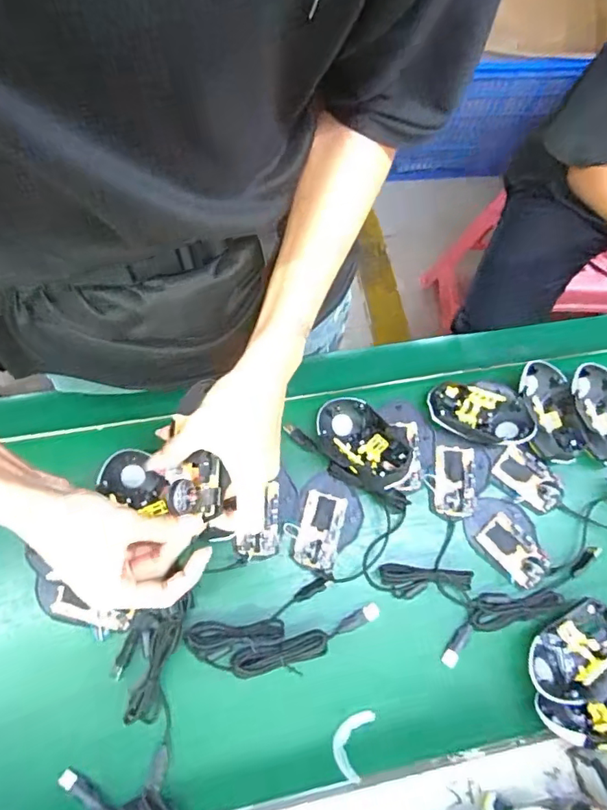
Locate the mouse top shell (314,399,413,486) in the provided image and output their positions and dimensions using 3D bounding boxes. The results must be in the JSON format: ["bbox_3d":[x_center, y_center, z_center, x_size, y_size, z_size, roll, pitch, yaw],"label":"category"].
[{"bbox_3d":[0.066,0.048,0.583,0.068,0.052,0.127,-34,78,-13],"label":"mouse top shell"}]

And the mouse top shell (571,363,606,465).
[{"bbox_3d":[0.360,0.010,0.612,0.066,0.029,0.119,-11,73,-7],"label":"mouse top shell"}]

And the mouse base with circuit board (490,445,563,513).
[{"bbox_3d":[0.263,0.085,0.603,0.087,0.026,0.051,37,74,8],"label":"mouse base with circuit board"}]

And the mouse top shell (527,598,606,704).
[{"bbox_3d":[0.282,0.262,0.533,0.111,0.037,0.074,-26,76,-11],"label":"mouse top shell"}]

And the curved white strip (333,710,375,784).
[{"bbox_3d":[0.047,0.337,0.509,0.034,0.010,0.063,19,72,2],"label":"curved white strip"}]

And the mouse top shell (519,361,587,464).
[{"bbox_3d":[0.294,0.008,0.604,0.066,0.024,0.119,-9,73,-7],"label":"mouse top shell"}]

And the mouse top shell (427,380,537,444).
[{"bbox_3d":[0.211,0.009,0.613,0.124,0.039,0.076,22,72,3],"label":"mouse top shell"}]

